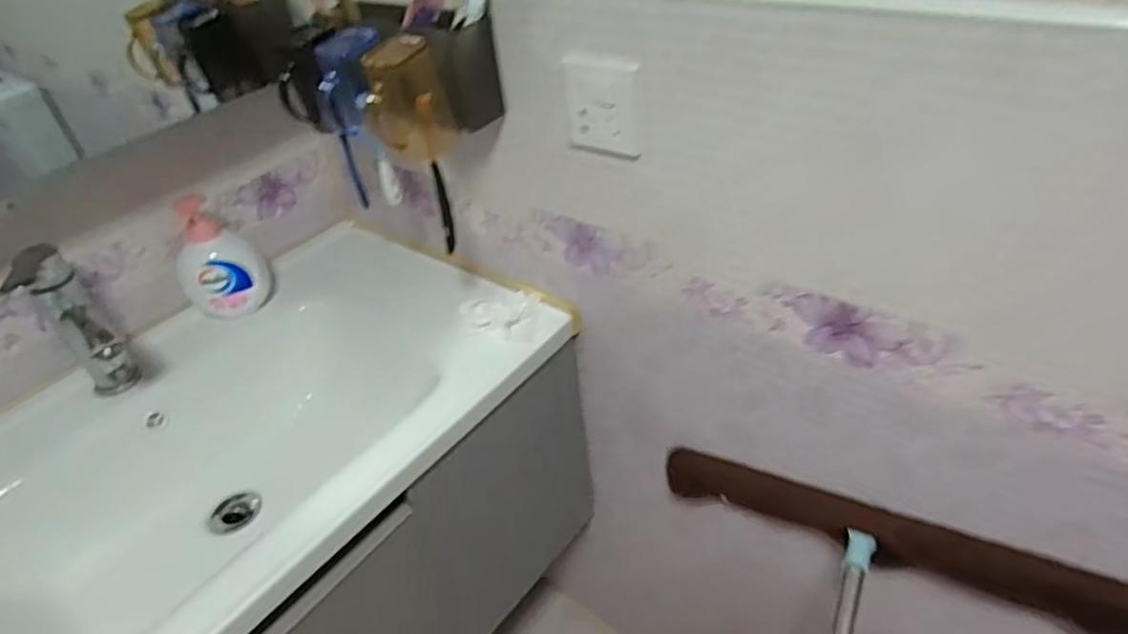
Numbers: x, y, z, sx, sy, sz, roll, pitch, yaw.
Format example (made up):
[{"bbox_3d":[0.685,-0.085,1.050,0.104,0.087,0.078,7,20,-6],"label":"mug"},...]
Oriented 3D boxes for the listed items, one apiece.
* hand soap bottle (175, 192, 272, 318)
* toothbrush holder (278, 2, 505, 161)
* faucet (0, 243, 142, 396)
[{"bbox_3d":[-0.454,-0.072,0.868,0.099,0.160,0.051,-17,39,-12],"label":"hand soap bottle"},{"bbox_3d":[-0.193,-0.260,0.730,0.205,0.109,0.157,23,47,34],"label":"toothbrush holder"},{"bbox_3d":[-0.537,0.024,0.743,0.057,0.191,0.144,-34,45,-30],"label":"faucet"}]

